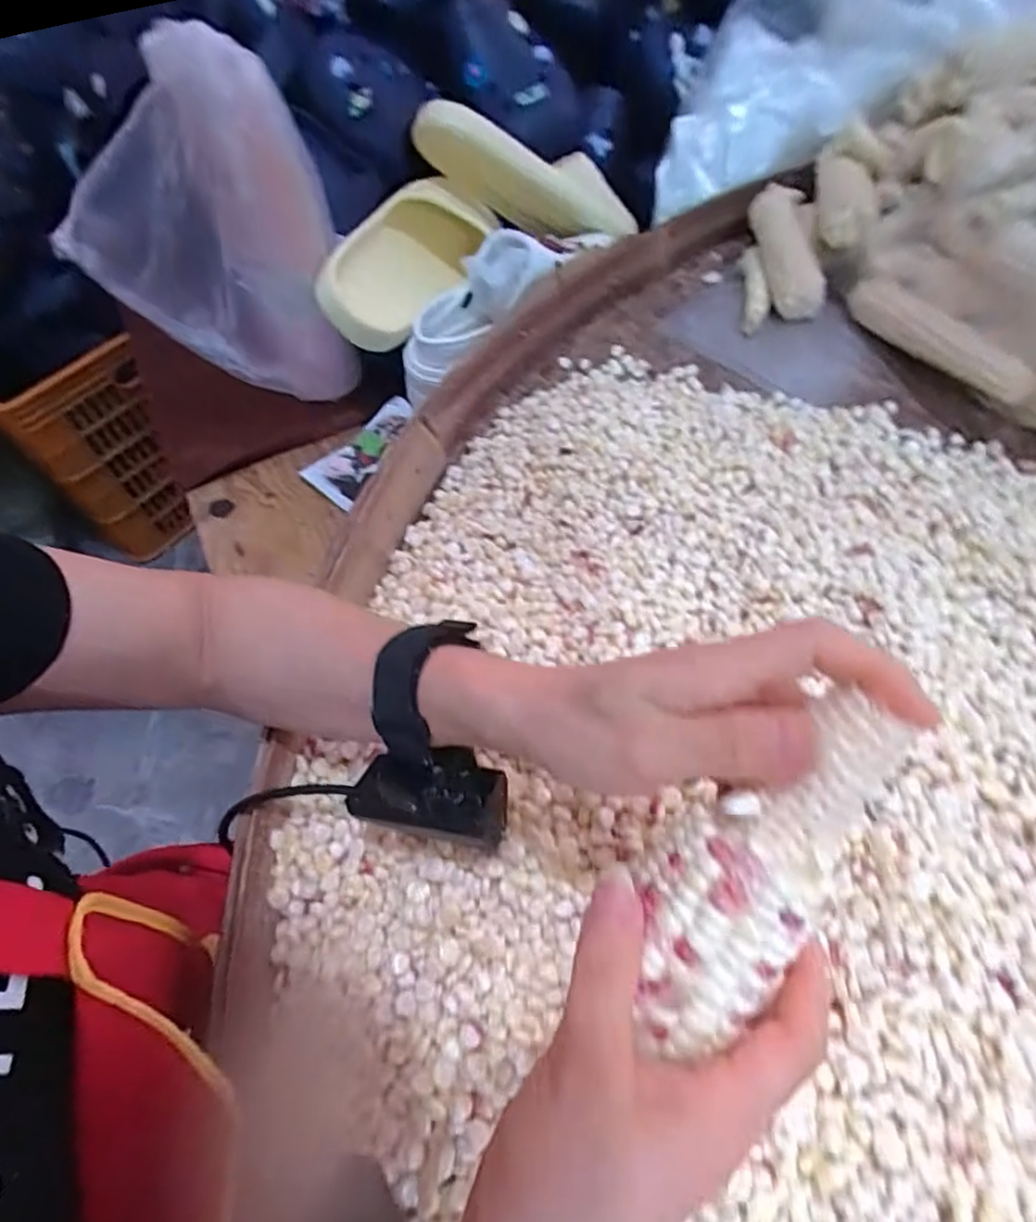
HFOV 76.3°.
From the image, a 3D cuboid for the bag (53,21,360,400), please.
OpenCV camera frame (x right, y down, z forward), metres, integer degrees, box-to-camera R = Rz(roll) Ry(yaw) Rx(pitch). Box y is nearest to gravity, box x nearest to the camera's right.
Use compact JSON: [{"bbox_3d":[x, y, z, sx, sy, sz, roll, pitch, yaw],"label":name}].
[{"bbox_3d":[-0.232,-0.271,0.503,0.184,0.233,0.053,-4,57,3],"label":"bag"}]

